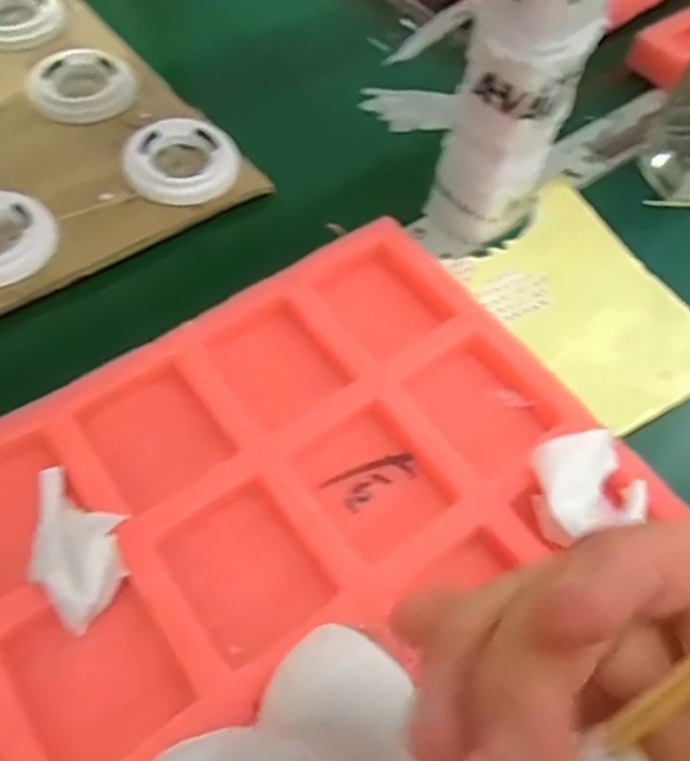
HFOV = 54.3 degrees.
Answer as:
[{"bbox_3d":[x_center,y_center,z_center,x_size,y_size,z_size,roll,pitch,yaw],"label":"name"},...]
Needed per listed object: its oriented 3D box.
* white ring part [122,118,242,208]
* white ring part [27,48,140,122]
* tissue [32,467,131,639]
[{"bbox_3d":[-0.106,-0.145,0.440,0.072,0.017,0.072,-10,60,-12],"label":"white ring part"},{"bbox_3d":[-0.185,-0.209,0.473,0.071,0.013,0.071,2,58,-4],"label":"white ring part"},{"bbox_3d":[-0.113,0.066,0.285,0.035,0.012,0.072,-7,59,-10],"label":"tissue"}]

